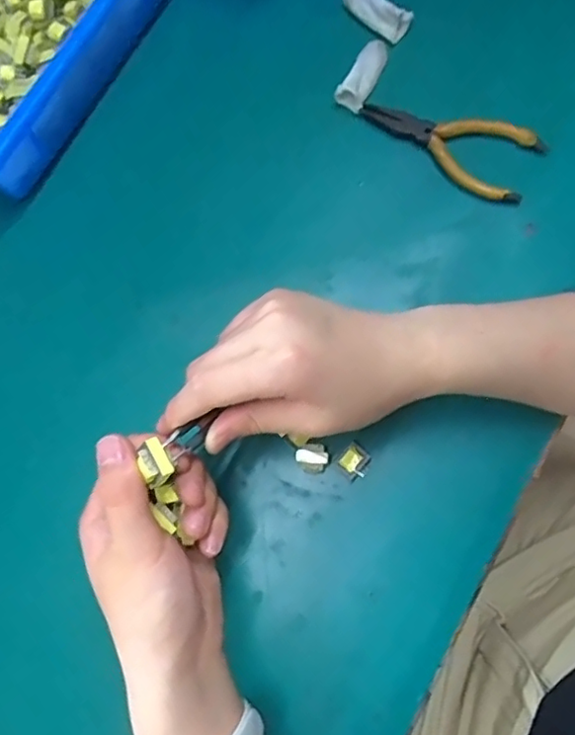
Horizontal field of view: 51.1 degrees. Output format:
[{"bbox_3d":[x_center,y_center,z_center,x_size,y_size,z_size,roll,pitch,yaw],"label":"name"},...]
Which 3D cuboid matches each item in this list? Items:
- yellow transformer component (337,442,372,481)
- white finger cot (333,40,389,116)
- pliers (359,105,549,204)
[{"bbox_3d":[0.042,0.058,0.375,0.018,0.014,0.020,40,82,12],"label":"yellow transformer component"},{"bbox_3d":[0.057,-0.219,0.442,0.022,0.009,0.057,27,80,10],"label":"white finger cot"},{"bbox_3d":[0.113,-0.163,0.424,0.127,0.011,0.059,27,80,10],"label":"pliers"}]

